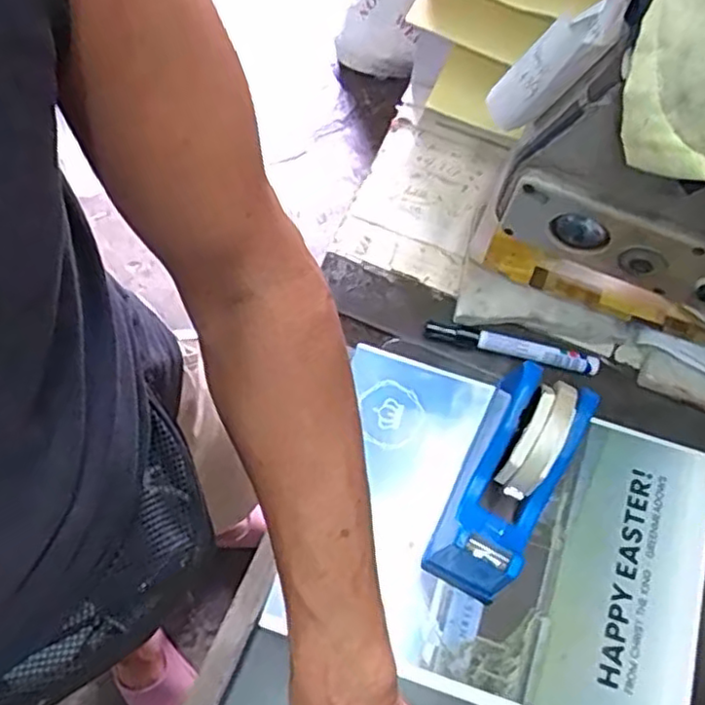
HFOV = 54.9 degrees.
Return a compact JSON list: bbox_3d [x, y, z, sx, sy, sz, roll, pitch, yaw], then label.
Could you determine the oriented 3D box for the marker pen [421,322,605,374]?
[{"bbox_3d":[0.131,-0.004,0.564,0.143,0.016,0.013,13,68,5],"label":"marker pen"}]

